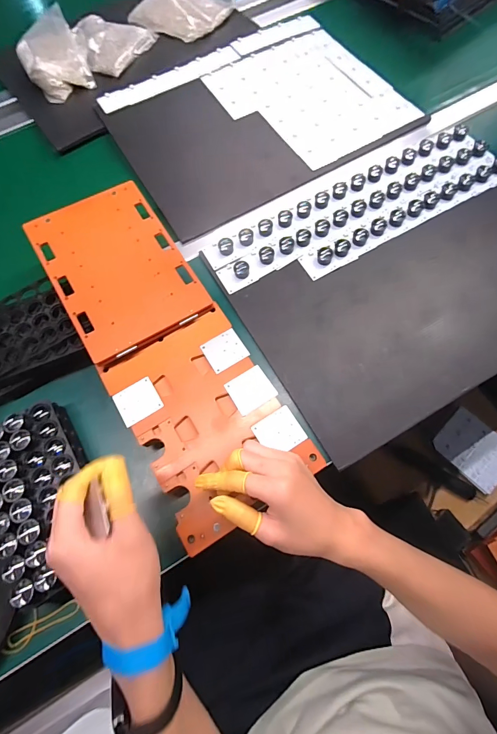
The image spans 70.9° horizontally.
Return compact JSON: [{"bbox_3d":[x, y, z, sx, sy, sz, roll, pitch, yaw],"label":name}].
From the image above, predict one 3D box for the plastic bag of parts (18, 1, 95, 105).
[{"bbox_3d":[-0.374,-0.593,0.663,0.117,0.053,0.172,-25,71,-7],"label":"plastic bag of parts"}]

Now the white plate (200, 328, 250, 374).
[{"bbox_3d":[-0.029,-0.021,0.433,0.048,0.004,0.044,-29,71,-9],"label":"white plate"}]

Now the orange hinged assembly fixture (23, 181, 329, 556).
[{"bbox_3d":[-0.107,-0.038,0.428,0.161,0.022,0.452,-31,77,-9],"label":"orange hinged assembly fixture"}]

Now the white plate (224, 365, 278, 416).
[{"bbox_3d":[0.003,0.027,0.414,0.049,0.004,0.045,-30,71,-9],"label":"white plate"}]

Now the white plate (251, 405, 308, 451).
[{"bbox_3d":[0.035,0.073,0.390,0.049,0.004,0.044,-30,71,-9],"label":"white plate"}]

